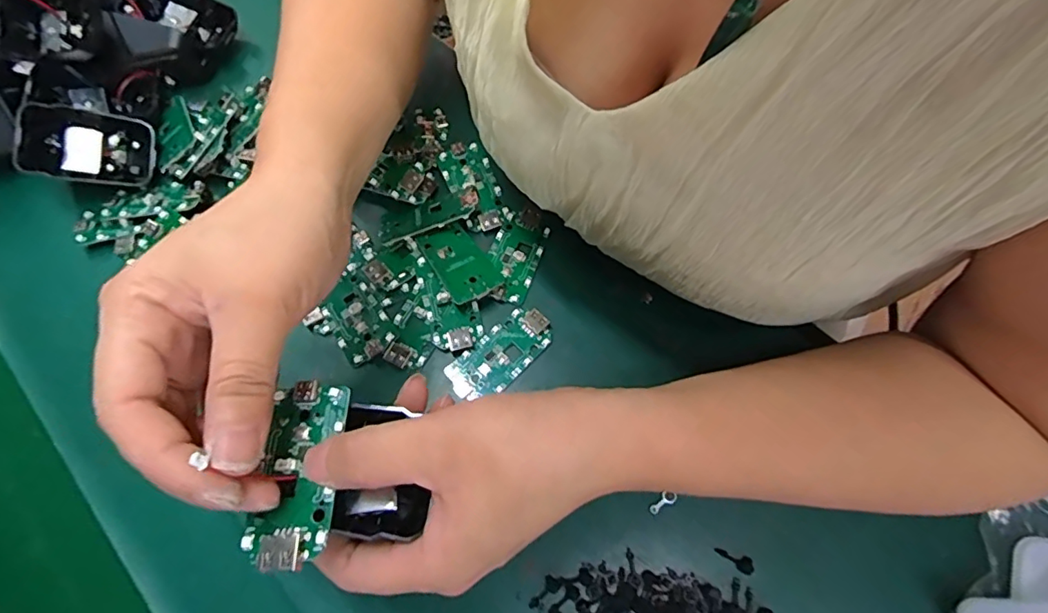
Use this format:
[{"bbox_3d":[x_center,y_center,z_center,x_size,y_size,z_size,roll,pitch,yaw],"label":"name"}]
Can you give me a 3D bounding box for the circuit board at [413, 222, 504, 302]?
[{"bbox_3d":[-0.039,-0.027,0.309,0.030,0.006,0.054,-30,68,-11],"label":"circuit board"}]

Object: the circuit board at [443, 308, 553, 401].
[{"bbox_3d":[-0.013,0.027,0.294,0.063,0.004,0.030,-38,70,-14],"label":"circuit board"}]

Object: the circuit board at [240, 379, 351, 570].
[{"bbox_3d":[-0.080,0.058,0.186,0.028,0.004,0.063,-1,62,1],"label":"circuit board"}]

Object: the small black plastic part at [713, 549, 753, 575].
[{"bbox_3d":[0.100,0.122,0.251,0.017,0.005,0.008,14,67,8],"label":"small black plastic part"}]

